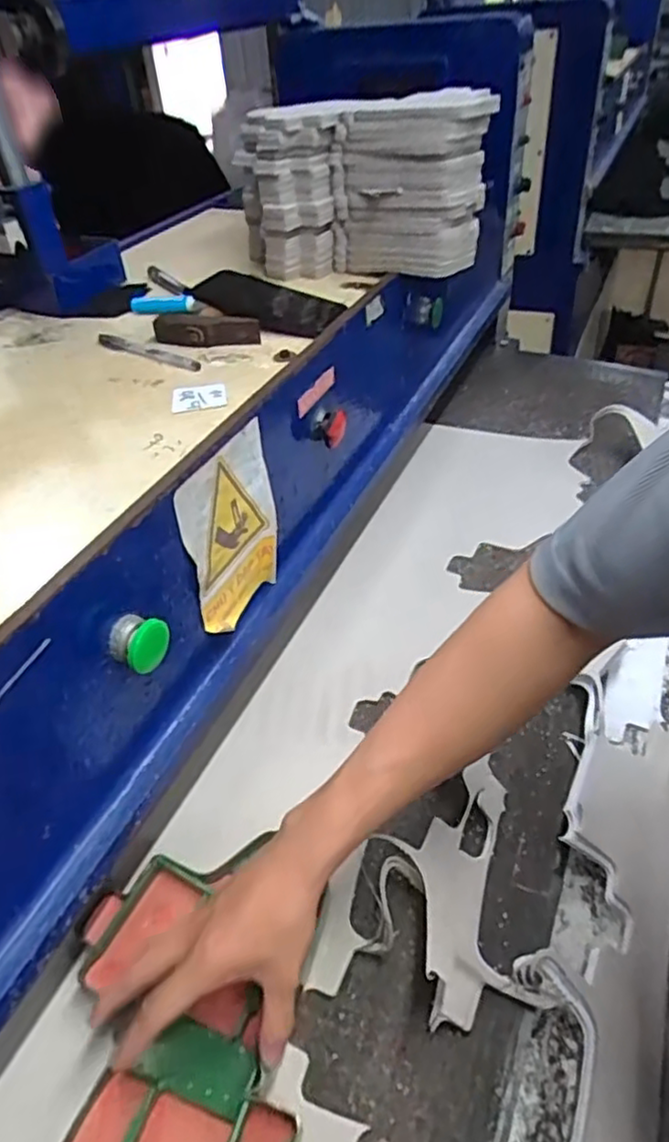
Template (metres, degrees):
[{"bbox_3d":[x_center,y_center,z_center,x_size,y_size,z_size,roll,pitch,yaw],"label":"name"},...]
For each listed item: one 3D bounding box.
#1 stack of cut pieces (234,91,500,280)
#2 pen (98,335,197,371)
[{"bbox_3d":[0.030,-0.458,0.802,0.284,0.165,0.176,-5,42,2],"label":"stack of cut pieces"},{"bbox_3d":[-0.195,-0.226,0.697,0.149,0.011,0.014,23,51,29],"label":"pen"}]

